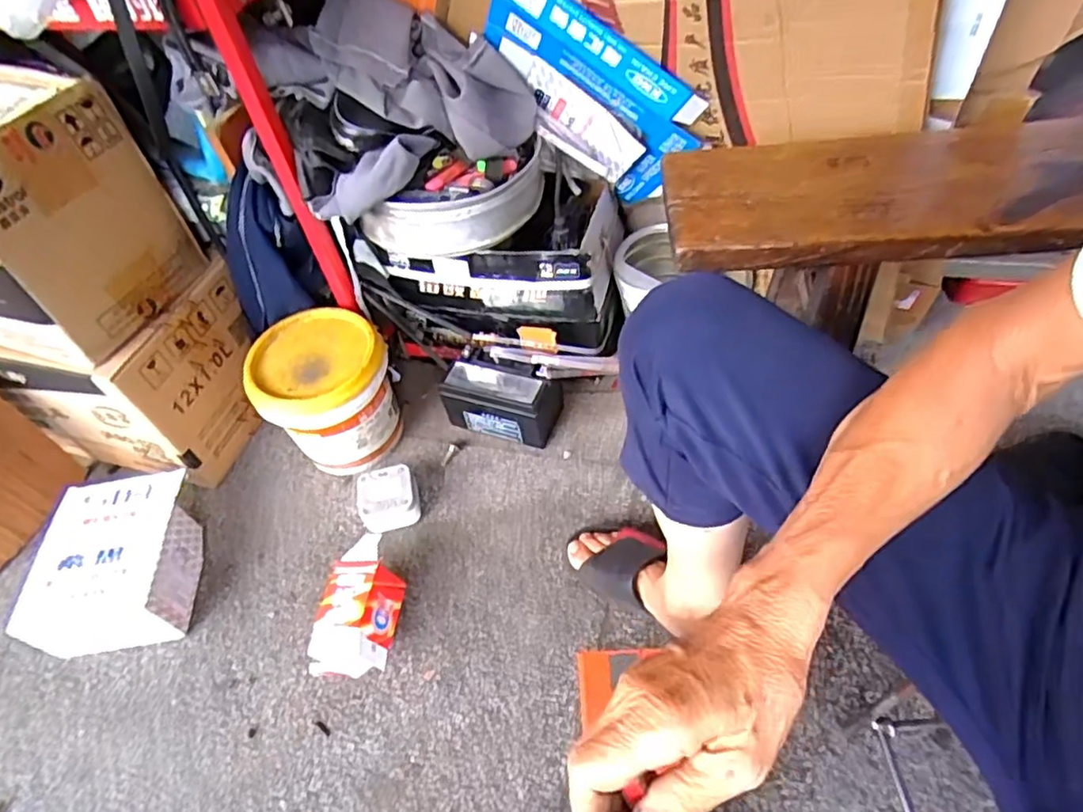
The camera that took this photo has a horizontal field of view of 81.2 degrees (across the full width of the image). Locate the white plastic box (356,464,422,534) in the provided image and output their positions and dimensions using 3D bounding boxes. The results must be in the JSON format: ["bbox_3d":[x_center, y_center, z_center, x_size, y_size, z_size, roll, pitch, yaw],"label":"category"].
[{"bbox_3d":[-0.201,0.123,0.829,0.073,0.051,0.072,-14,50,-5],"label":"white plastic box"}]

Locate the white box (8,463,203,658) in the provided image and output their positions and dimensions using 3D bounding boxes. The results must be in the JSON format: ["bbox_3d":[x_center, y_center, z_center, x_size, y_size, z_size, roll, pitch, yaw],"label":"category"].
[{"bbox_3d":[-0.523,0.193,0.790,0.166,0.095,0.191,-10,50,-2],"label":"white box"}]

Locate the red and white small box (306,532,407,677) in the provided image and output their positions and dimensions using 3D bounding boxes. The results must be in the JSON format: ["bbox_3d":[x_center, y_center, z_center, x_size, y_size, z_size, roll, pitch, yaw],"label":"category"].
[{"bbox_3d":[-0.207,0.231,0.730,0.080,0.074,0.158,3,51,9],"label":"red and white small box"}]

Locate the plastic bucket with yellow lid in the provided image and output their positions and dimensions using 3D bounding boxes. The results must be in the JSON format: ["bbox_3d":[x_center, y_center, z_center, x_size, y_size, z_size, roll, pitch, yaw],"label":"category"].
[{"bbox_3d":[-0.287,-0.012,0.875,0.165,0.183,0.155,-3,50,4],"label":"plastic bucket with yellow lid"}]

